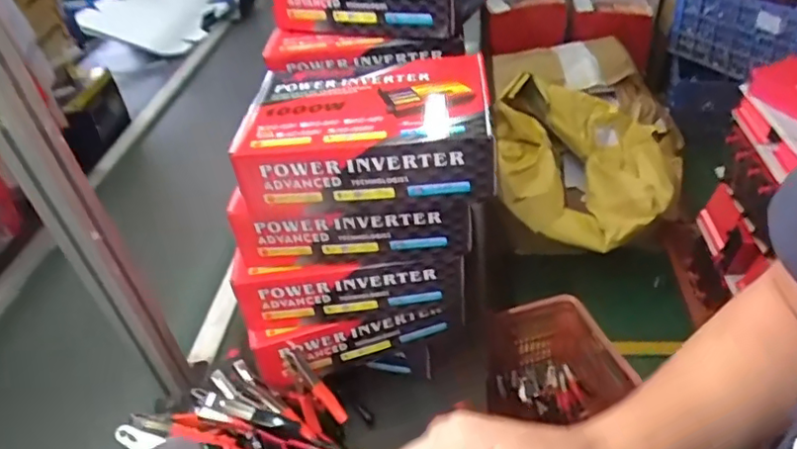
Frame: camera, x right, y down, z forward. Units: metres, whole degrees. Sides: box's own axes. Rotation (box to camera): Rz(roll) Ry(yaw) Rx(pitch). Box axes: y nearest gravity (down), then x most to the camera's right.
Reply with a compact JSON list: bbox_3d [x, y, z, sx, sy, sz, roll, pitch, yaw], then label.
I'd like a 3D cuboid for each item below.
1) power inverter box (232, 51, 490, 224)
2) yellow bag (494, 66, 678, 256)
[{"bbox_3d":[-0.034,-0.108,0.684,0.263,0.082,0.210,-3,39,6],"label":"power inverter box"},{"bbox_3d":[0.582,-0.227,1.882,0.558,0.319,0.635,12,43,23],"label":"yellow bag"}]

